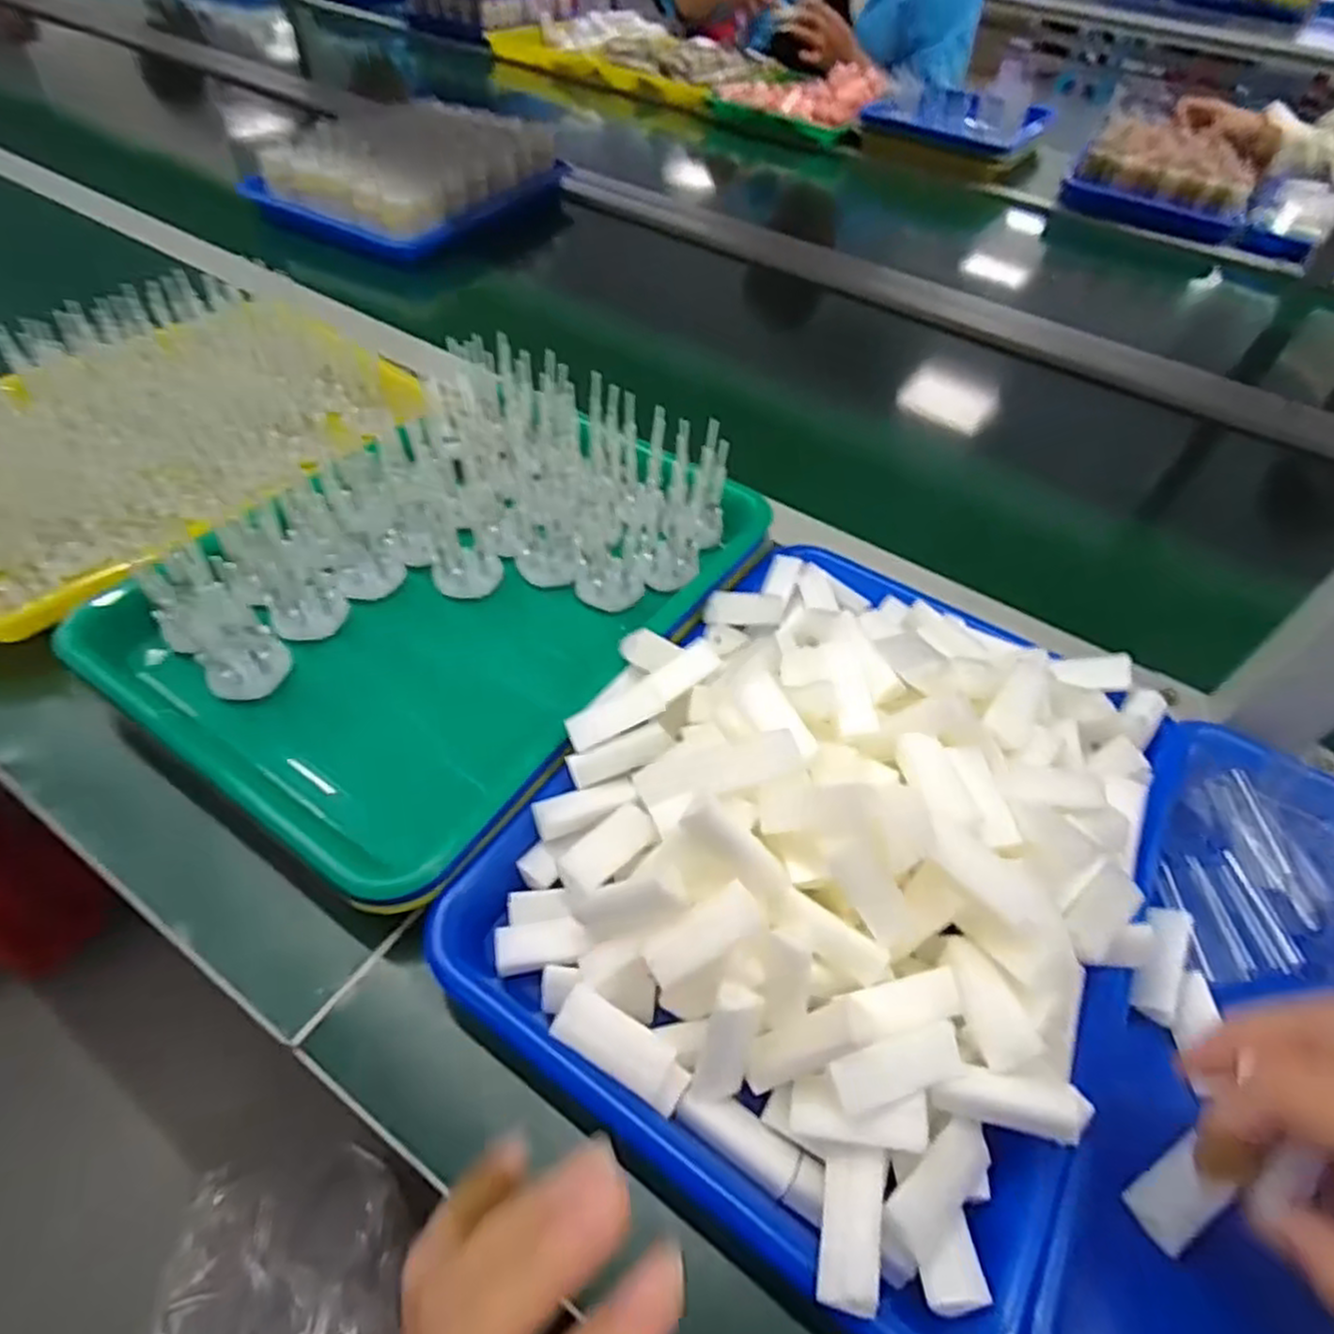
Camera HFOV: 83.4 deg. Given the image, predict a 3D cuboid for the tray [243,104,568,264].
[{"bbox_3d":[-0.295,-0.573,0.848,0.231,0.066,0.319,22,50,12],"label":"tray"}]

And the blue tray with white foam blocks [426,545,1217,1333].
[{"bbox_3d":[0.088,0.061,0.330,0.250,0.075,0.316,31,53,19],"label":"blue tray with white foam blocks"}]

